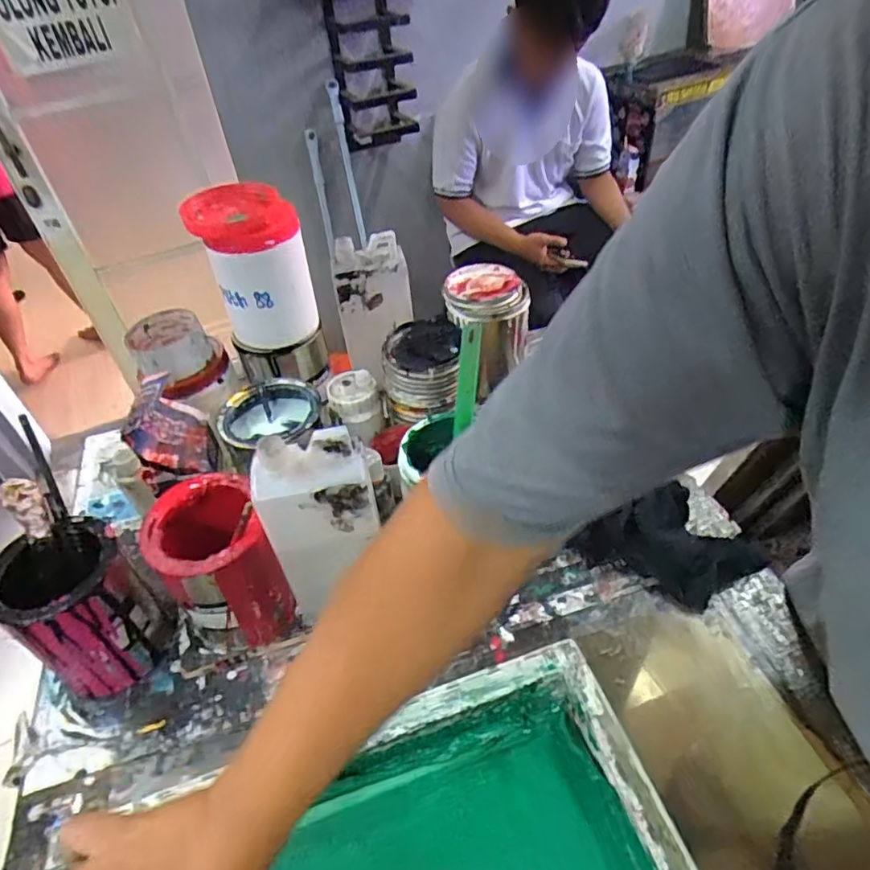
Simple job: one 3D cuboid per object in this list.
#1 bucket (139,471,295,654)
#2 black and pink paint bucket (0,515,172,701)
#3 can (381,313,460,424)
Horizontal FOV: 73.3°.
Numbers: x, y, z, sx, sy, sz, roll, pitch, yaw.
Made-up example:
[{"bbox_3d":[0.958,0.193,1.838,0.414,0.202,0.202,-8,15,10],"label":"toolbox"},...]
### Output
[{"bbox_3d":[-0.202,0.126,0.561,0.098,0.146,0.109,-22,45,-15],"label":"bucket"},{"bbox_3d":[-0.326,0.165,0.551,0.101,0.142,0.099,-4,43,3],"label":"black and pink paint bucket"},{"bbox_3d":[-0.010,-0.085,0.723,0.100,0.084,0.104,-4,43,3],"label":"can"}]

